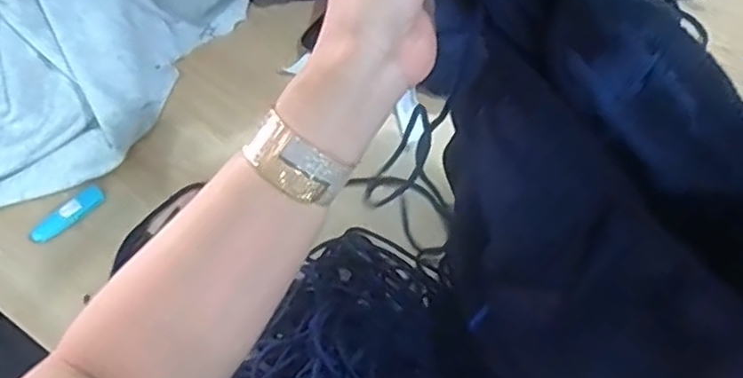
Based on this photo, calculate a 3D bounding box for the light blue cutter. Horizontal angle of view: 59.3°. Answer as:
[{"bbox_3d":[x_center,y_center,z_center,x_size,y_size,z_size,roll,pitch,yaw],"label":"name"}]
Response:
[{"bbox_3d":[-0.275,0.022,0.589,0.069,0.016,0.018,-42,71,-15],"label":"light blue cutter"}]

